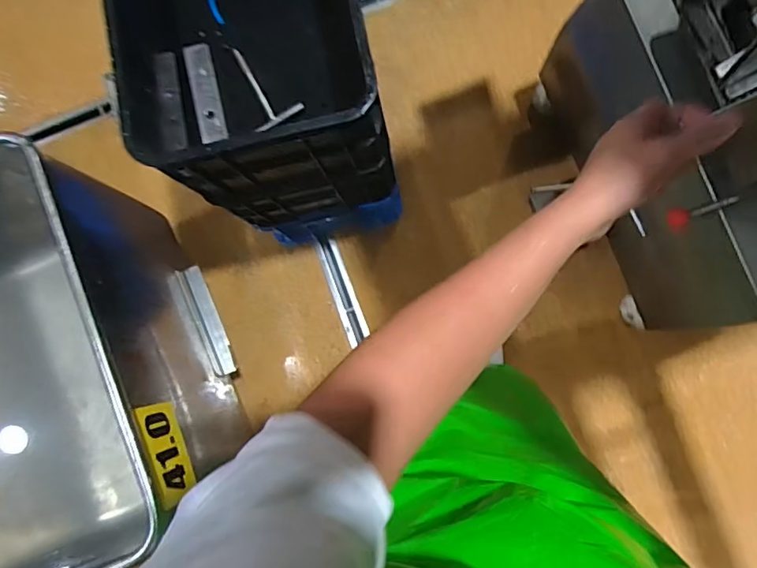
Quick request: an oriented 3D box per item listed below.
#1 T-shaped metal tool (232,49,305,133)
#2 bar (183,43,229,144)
[{"bbox_3d":[-0.208,-0.359,0.955,0.092,0.013,0.160,-28,84,1],"label":"T-shaped metal tool"},{"bbox_3d":[-0.310,-0.342,0.956,0.048,0.012,0.182,-11,86,-16],"label":"bar"}]

